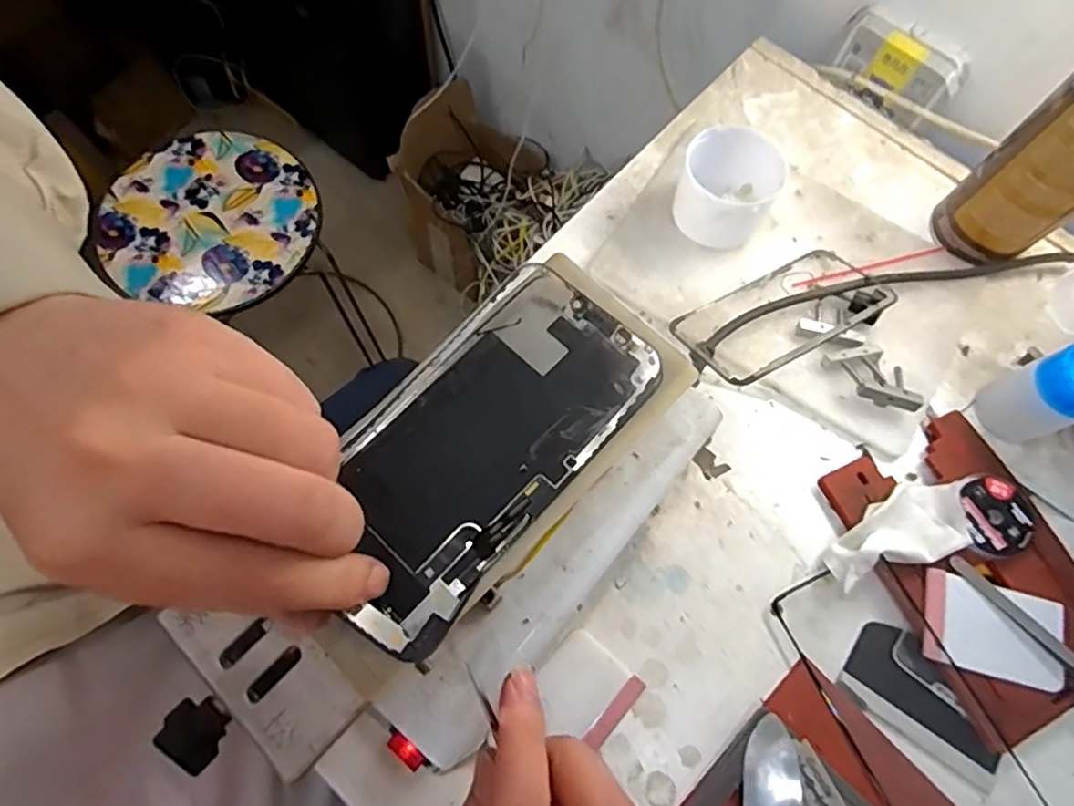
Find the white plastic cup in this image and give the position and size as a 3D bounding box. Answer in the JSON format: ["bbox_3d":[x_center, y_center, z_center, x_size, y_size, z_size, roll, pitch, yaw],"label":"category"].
[{"bbox_3d":[0.131,-0.144,0.433,0.066,0.052,0.070,1,70,-3],"label":"white plastic cup"}]

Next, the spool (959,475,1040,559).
[{"bbox_3d":[0.276,0.069,0.381,0.046,0.014,0.045,1,70,-3],"label":"spool"}]

